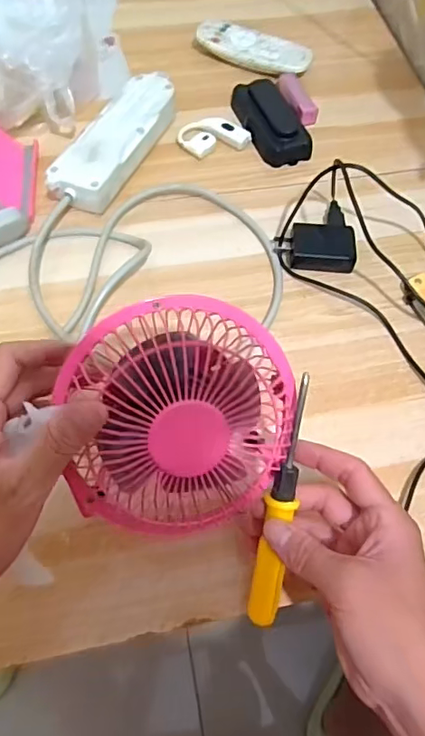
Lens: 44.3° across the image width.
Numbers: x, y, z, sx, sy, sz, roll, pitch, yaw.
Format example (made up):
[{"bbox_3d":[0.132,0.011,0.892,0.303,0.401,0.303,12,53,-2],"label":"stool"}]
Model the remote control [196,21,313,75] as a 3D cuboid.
[{"bbox_3d":[0.045,-0.352,0.572,0.125,0.018,0.048,28,63,16],"label":"remote control"}]

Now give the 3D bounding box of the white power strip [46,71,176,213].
[{"bbox_3d":[-0.087,-0.215,0.491,0.061,0.028,0.176,19,61,11],"label":"white power strip"}]

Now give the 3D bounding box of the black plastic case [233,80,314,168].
[{"bbox_3d":[0.059,-0.246,0.520,0.054,0.024,0.103,-16,60,-9],"label":"black plastic case"}]

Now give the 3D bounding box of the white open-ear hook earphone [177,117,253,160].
[{"bbox_3d":[0.000,-0.229,0.514,0.067,0.011,0.043,-21,61,-12],"label":"white open-ear hook earphone"}]

